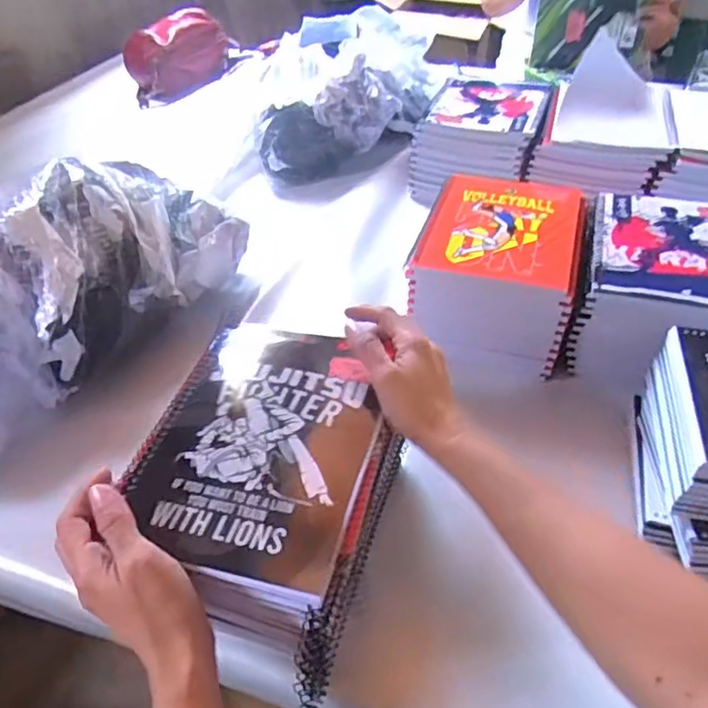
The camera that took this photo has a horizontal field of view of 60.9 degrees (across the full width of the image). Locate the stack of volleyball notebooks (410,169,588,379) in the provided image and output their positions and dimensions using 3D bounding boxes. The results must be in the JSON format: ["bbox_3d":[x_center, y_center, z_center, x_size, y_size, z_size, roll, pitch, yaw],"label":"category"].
[{"bbox_3d":[0.157,-0.090,0.658,0.159,0.115,0.204,9,43,13],"label":"stack of volleyball notebooks"}]

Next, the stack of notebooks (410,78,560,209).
[{"bbox_3d":[0.189,-0.317,0.880,0.179,0.111,0.205,12,44,17],"label":"stack of notebooks"}]

